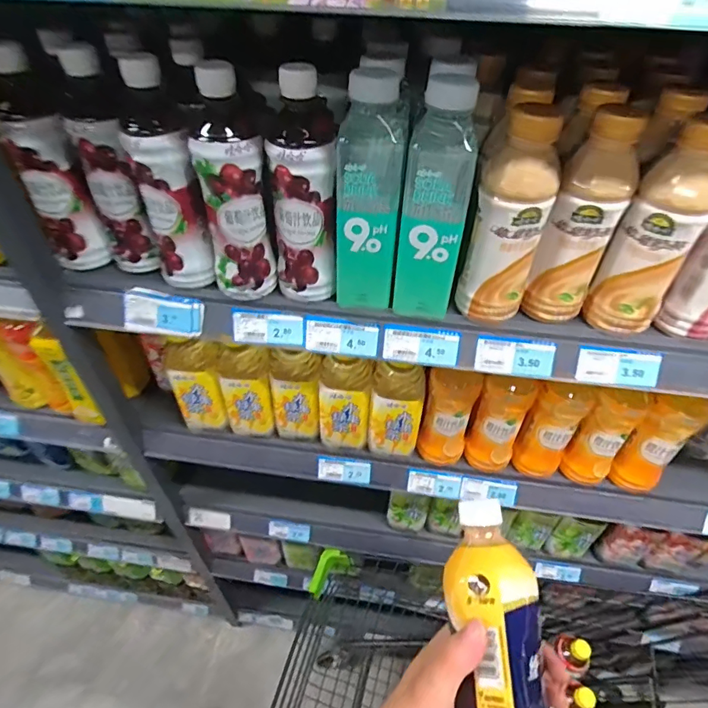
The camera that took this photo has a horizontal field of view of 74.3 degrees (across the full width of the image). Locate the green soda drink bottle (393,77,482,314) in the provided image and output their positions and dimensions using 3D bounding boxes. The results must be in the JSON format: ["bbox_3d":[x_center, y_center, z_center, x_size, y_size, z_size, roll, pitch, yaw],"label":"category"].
[{"bbox_3d":[0.076,-0.128,0.426,0.060,0.203,0.051,12,47,10],"label":"green soda drink bottle"}]

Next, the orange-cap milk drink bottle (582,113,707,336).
[{"bbox_3d":[0.270,-0.105,0.414,0.062,0.186,0.052,30,53,25],"label":"orange-cap milk drink bottle"}]

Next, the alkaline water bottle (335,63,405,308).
[{"bbox_3d":[0.014,-0.139,0.432,0.059,0.201,0.052,2,46,2],"label":"alkaline water bottle"}]

